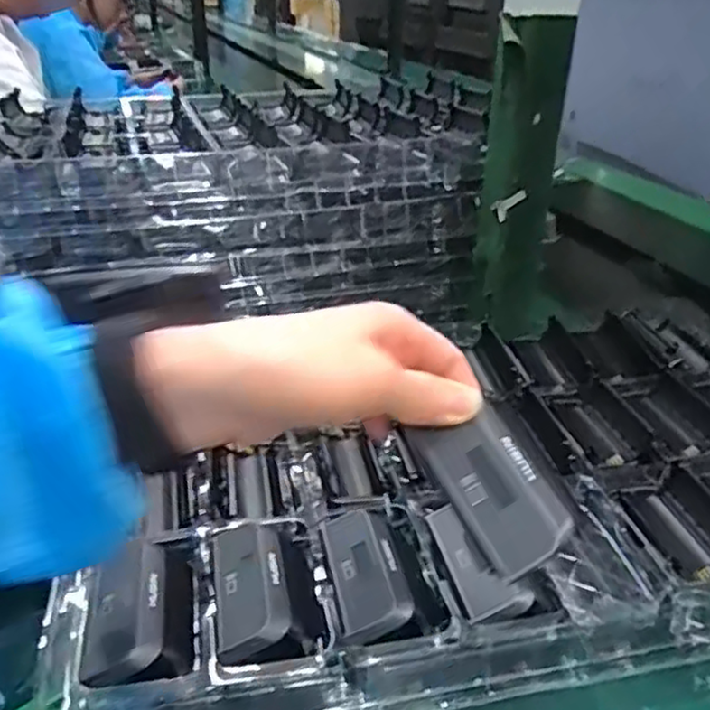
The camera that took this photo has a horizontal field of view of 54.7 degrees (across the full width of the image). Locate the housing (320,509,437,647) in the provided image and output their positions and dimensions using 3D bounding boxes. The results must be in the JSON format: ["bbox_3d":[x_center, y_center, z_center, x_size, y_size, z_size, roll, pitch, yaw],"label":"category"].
[{"bbox_3d":[0.012,0.112,0.353,0.047,0.023,0.076,-5,30,-11],"label":"housing"}]

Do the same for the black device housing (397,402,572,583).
[{"bbox_3d":[0.058,0.052,0.279,0.039,0.011,0.068,-34,64,3],"label":"black device housing"}]

